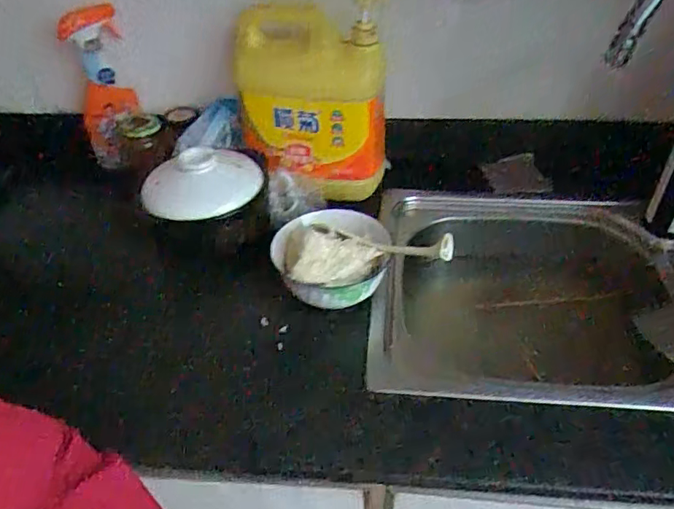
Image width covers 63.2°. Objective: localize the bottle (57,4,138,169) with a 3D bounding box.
[{"bbox_3d":[-0.374,-0.261,0.887,0.097,0.244,0.064,-21,43,-19],"label":"bottle"}]

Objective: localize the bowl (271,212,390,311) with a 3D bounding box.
[{"bbox_3d":[-0.008,0.013,0.696,0.142,0.085,0.133,-3,41,2],"label":"bowl"}]

